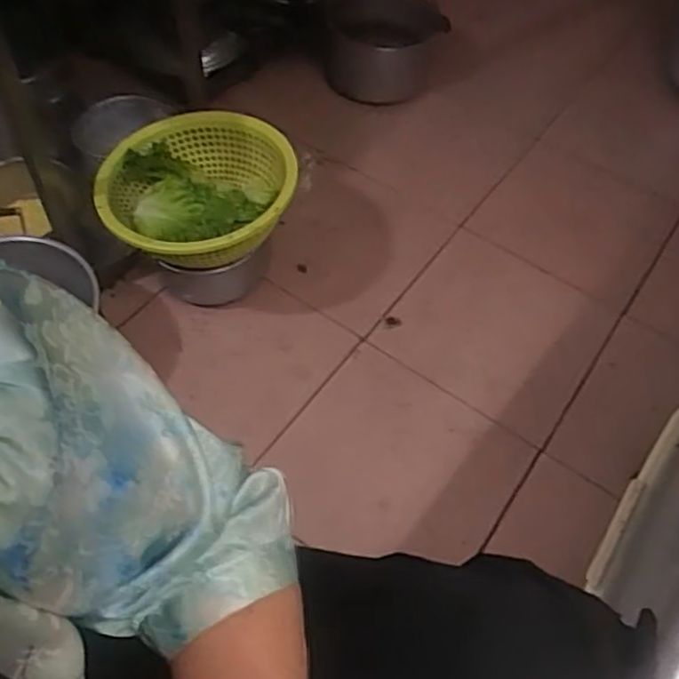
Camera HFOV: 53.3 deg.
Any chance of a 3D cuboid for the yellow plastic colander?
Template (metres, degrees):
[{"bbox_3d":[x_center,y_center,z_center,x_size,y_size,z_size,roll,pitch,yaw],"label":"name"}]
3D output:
[{"bbox_3d":[-0.257,-0.269,1.248,0.346,0.114,0.329,1,57,-2],"label":"yellow plastic colander"}]

